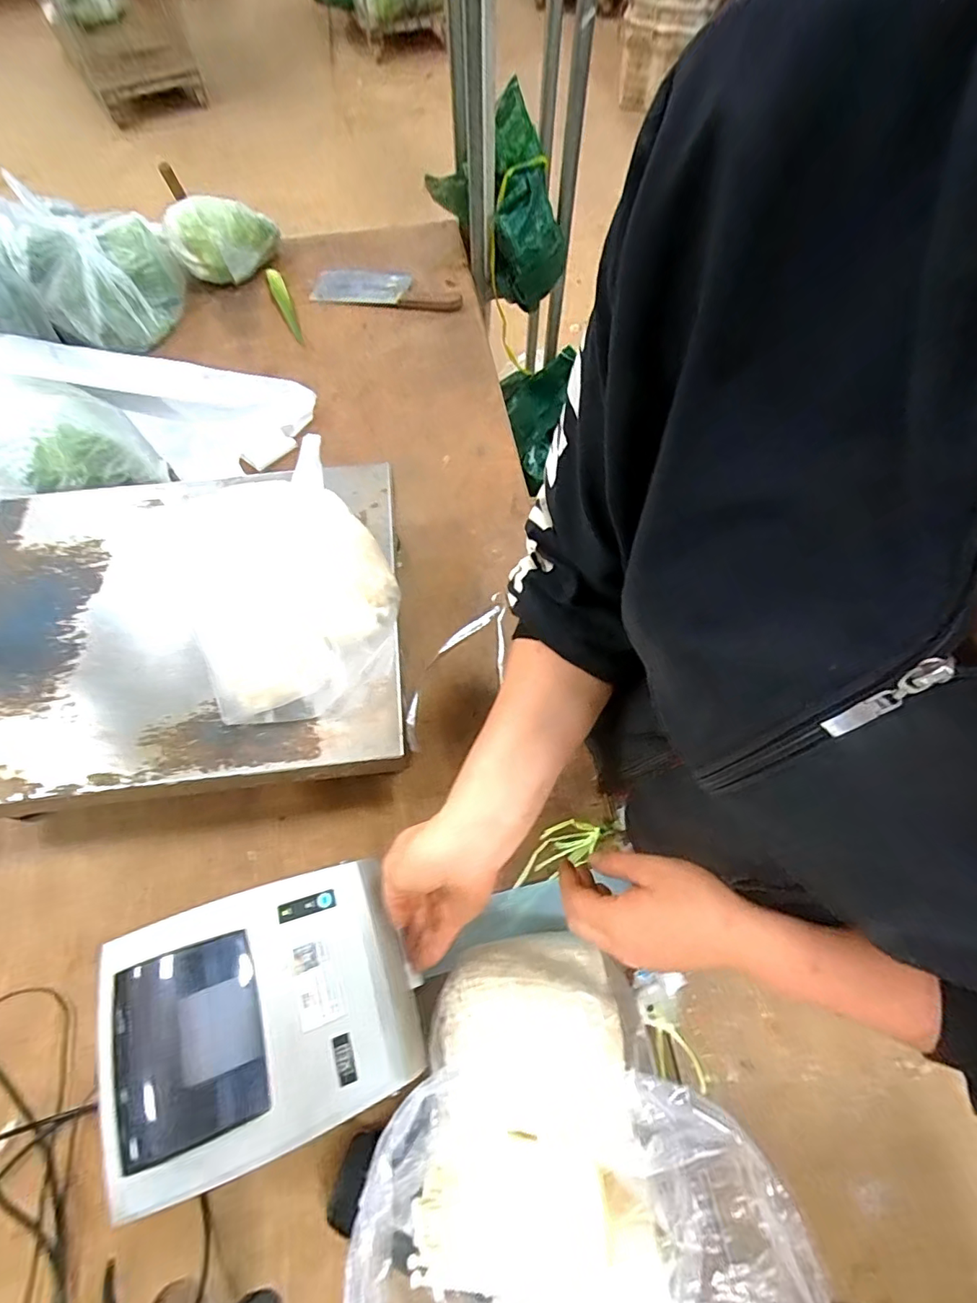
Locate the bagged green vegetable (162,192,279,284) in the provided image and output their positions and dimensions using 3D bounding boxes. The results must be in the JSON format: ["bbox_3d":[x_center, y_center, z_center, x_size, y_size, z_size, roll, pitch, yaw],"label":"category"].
[{"bbox_3d":[-0.498,-0.785,1.012,0.197,0.123,0.151,-34,69,-16],"label":"bagged green vegetable"}]

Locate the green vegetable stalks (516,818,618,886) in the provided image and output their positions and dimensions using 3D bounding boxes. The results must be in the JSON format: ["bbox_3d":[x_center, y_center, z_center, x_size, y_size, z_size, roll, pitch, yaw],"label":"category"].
[{"bbox_3d":[0.085,0.220,0.598,0.119,0.011,0.045,-24,66,-4],"label":"green vegetable stalks"}]

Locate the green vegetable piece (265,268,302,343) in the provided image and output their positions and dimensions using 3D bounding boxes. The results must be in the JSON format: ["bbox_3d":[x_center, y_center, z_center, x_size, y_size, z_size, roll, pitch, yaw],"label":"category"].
[{"bbox_3d":[-0.390,-0.666,1.012,0.029,0.028,0.188,-20,66,-10],"label":"green vegetable piece"}]

